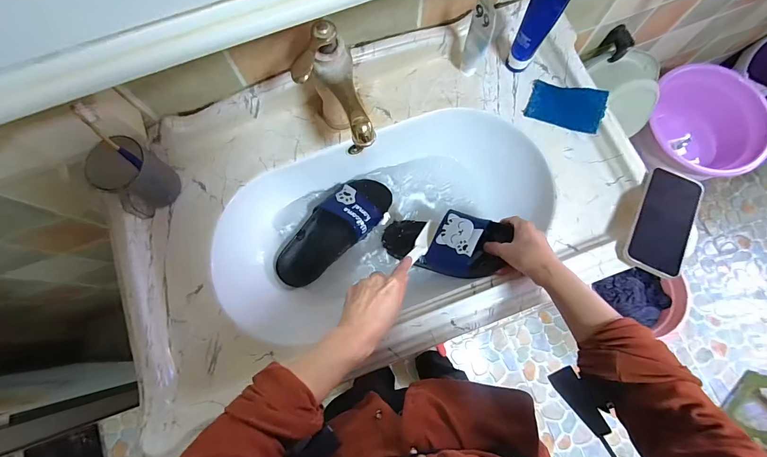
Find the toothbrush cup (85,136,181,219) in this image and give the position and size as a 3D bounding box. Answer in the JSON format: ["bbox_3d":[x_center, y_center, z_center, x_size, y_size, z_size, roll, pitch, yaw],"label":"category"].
[{"bbox_3d":[-0.363,-0.074,0.513,0.081,0.121,0.081,0,77,1],"label":"toothbrush cup"}]

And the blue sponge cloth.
[{"bbox_3d":[0.303,-0.205,0.578,0.116,0.015,0.065,21,101,21],"label":"blue sponge cloth"}]

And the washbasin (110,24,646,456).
[{"bbox_3d":[-0.017,-0.030,0.596,0.773,0.176,0.460,-22,77,-4],"label":"washbasin"}]

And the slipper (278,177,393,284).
[{"bbox_3d":[-0.092,-0.001,0.640,0.244,0.066,0.096,-40,79,-8],"label":"slipper"}]

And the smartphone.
[{"bbox_3d":[0.411,-0.012,0.504,0.074,0.009,0.158,23,78,6],"label":"smartphone"}]

